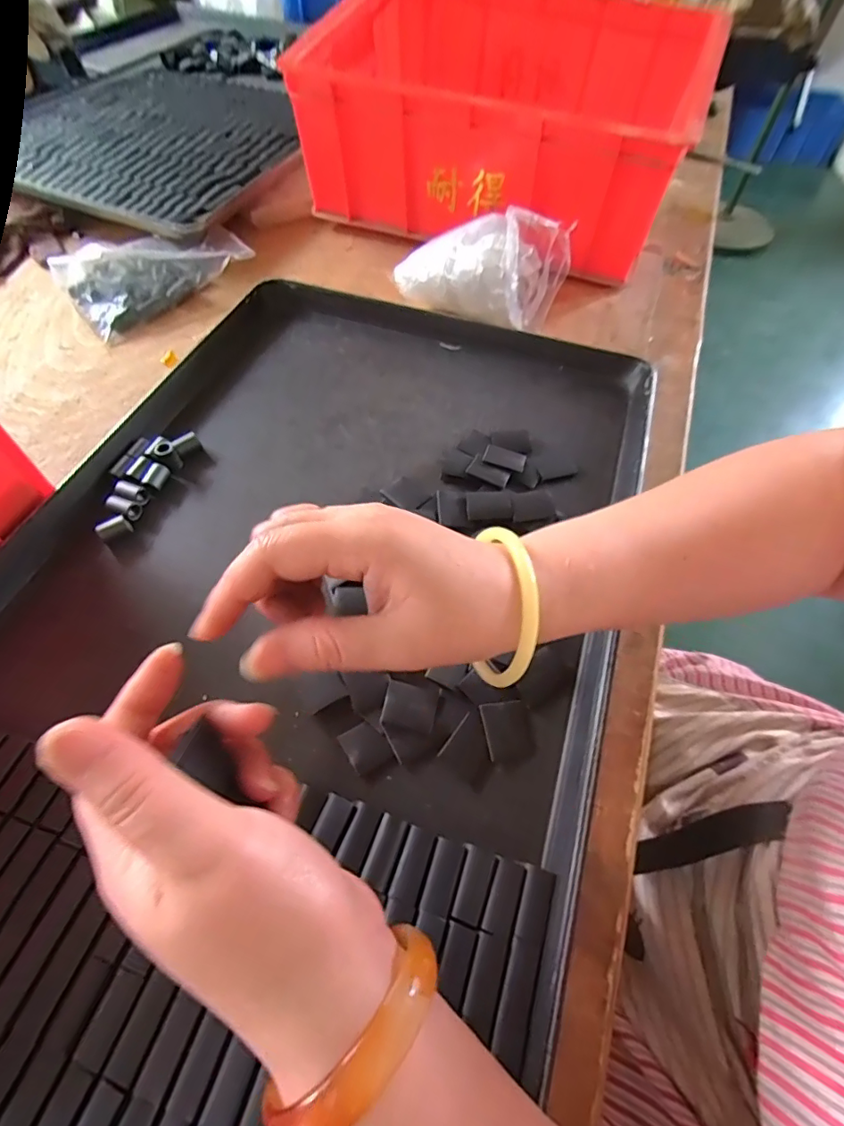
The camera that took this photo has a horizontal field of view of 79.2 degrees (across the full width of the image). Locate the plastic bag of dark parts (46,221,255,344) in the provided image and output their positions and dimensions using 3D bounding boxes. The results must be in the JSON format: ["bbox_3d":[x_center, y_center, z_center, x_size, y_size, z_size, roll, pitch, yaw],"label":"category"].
[{"bbox_3d":[-0.279,-0.309,0.534,0.176,0.033,0.114,-37,65,-21],"label":"plastic bag of dark parts"}]

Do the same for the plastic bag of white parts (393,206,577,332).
[{"bbox_3d":[0.050,-0.276,0.478,0.156,0.100,0.059,29,62,16],"label":"plastic bag of white parts"}]

